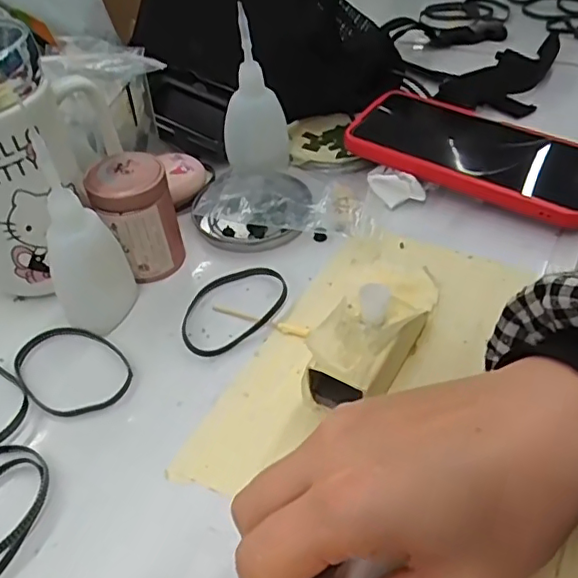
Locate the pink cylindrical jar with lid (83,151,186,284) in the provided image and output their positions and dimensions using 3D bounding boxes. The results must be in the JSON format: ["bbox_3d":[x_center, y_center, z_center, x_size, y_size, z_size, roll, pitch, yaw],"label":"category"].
[{"bbox_3d":[-0.089,-0.041,0.346,0.044,0.065,0.038,-22,48,-17],"label":"pink cylindrical jar with lid"}]

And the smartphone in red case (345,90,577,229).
[{"bbox_3d":[0.129,-0.096,0.403,0.167,0.017,0.089,25,49,23],"label":"smartphone in red case"}]

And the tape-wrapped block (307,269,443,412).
[{"bbox_3d":[0.041,0.025,0.285,0.043,0.040,0.084,22,50,24],"label":"tape-wrapped block"}]

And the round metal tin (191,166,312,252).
[{"bbox_3d":[-0.023,-0.059,0.392,0.075,0.016,0.077,-2,45,2],"label":"round metal tin"}]

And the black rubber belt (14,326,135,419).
[{"bbox_3d":[-0.114,0.042,0.307,0.067,0.004,0.048,26,52,27],"label":"black rubber belt"}]

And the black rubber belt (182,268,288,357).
[{"bbox_3d":[-0.033,0.009,0.334,0.072,0.006,0.047,-33,52,-26],"label":"black rubber belt"}]

